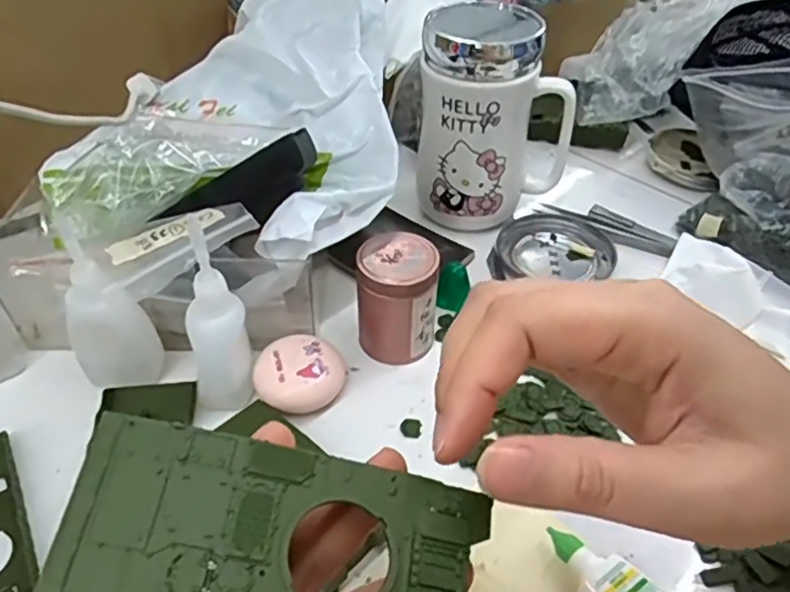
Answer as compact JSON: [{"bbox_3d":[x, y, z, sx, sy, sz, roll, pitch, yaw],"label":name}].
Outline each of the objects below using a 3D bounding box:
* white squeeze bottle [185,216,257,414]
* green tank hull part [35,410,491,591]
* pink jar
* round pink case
[{"bbox_3d":[-0.090,0.011,0.335,0.030,0.100,0.043,-12,44,-13],"label":"white squeeze bottle"},{"bbox_3d":[-0.026,0.060,0.162,0.103,0.012,0.044,14,44,-11],"label":"green tank hull part"},{"bbox_3d":[0.000,0.004,0.375,0.042,0.067,0.042,0,43,0],"label":"pink jar"},{"bbox_3d":[-0.052,0.044,0.361,0.048,0.023,0.041,-8,43,-9],"label":"round pink case"}]

